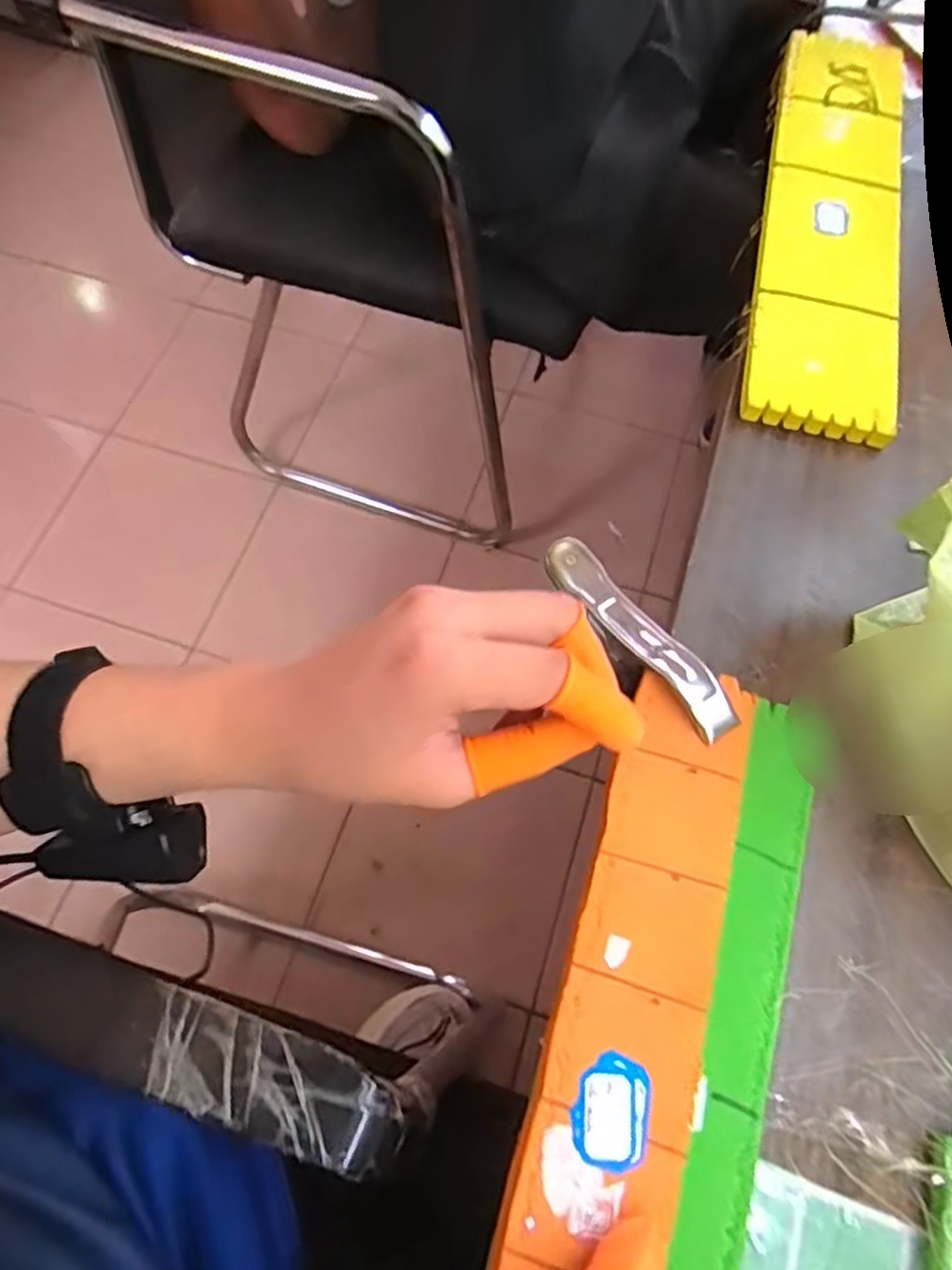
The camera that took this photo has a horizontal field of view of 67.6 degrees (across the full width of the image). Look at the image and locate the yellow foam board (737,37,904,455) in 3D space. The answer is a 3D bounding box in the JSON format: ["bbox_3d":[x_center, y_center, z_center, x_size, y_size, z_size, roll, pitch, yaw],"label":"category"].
[{"bbox_3d":[0.227,-0.274,0.449,0.085,0.012,0.354,14,68,2],"label":"yellow foam board"}]

